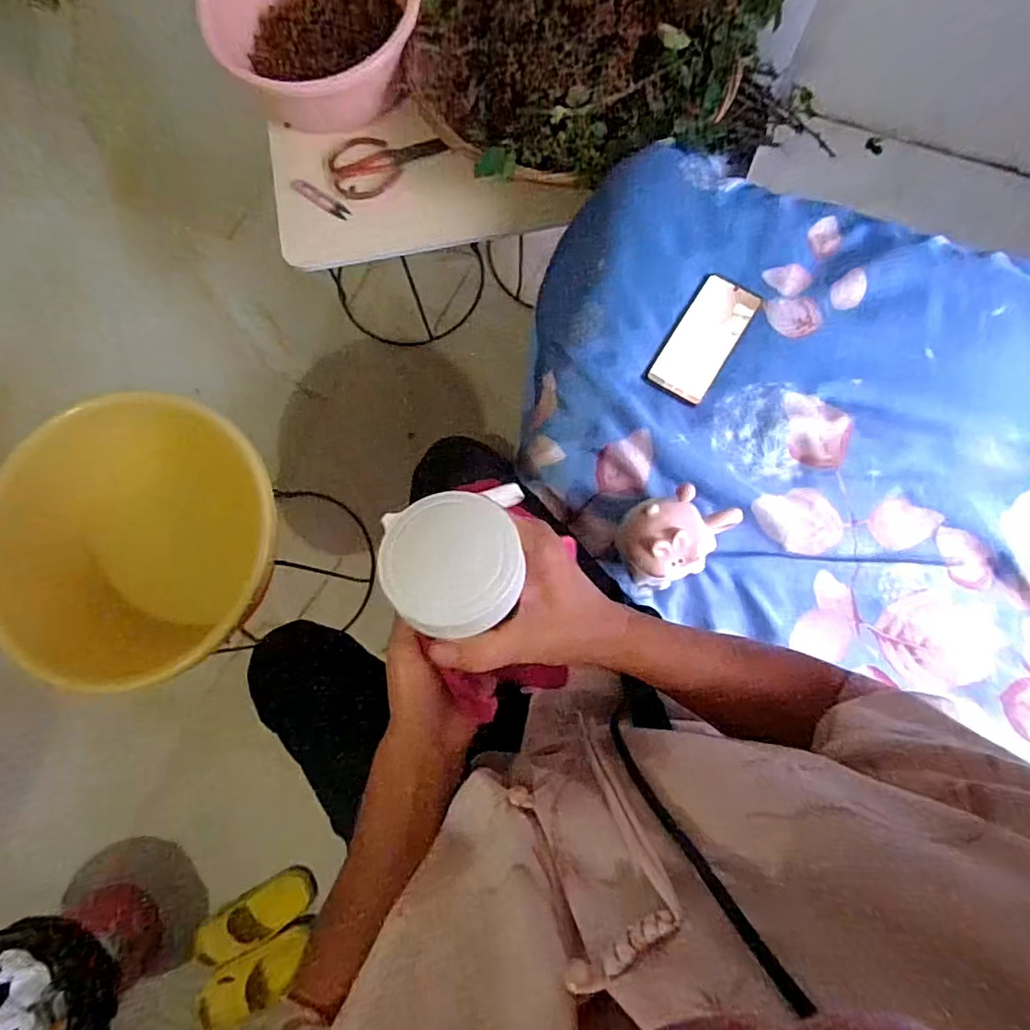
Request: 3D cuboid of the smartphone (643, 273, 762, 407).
[{"bbox_3d":[0.232,-0.217,0.702,0.077,0.007,0.160,33,83,6],"label":"smartphone"}]

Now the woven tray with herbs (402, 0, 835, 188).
[{"bbox_3d":[0.114,-0.682,0.826,0.524,0.092,0.409,-7,81,0],"label":"woven tray with herbs"}]

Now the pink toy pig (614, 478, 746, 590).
[{"bbox_3d":[0.179,0.021,0.626,0.137,0.090,0.095,-25,81,-3],"label":"pink toy pig"}]

